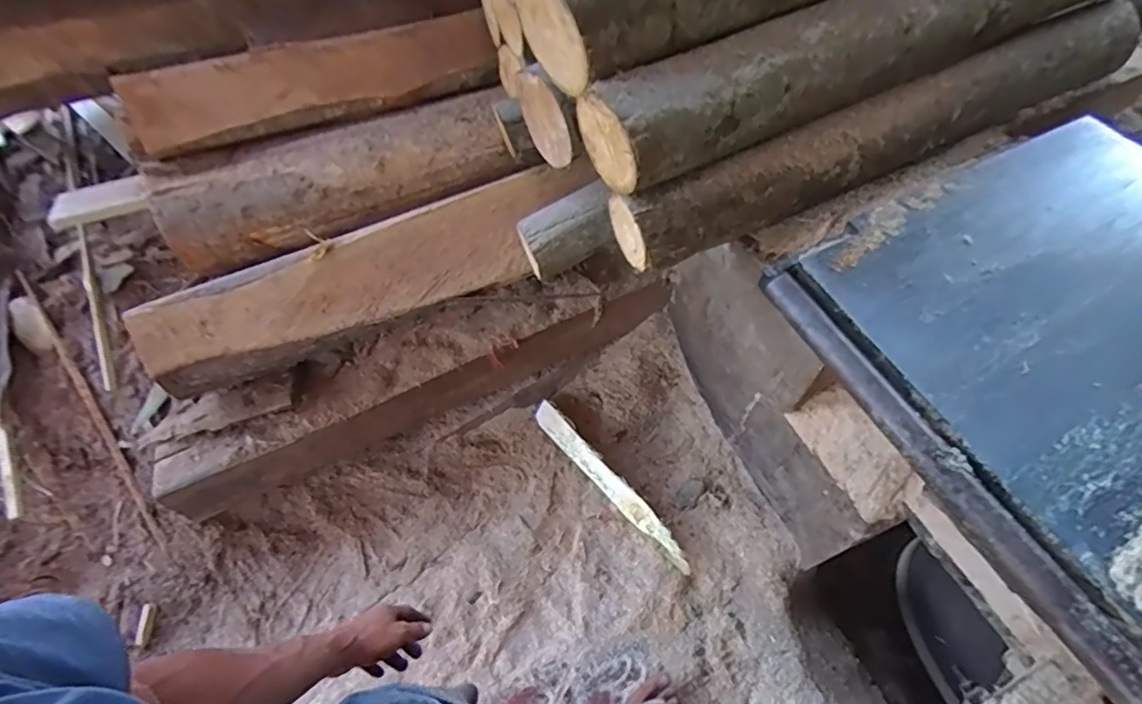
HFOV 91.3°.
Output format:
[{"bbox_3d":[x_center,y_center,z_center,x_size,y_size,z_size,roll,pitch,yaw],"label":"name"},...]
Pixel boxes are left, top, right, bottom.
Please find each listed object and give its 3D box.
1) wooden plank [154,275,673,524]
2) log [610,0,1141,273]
[{"bbox_3d":[-0.314,0.114,1.377,1.231,0.240,0.063,-24,61,-12],"label":"wooden plank"},{"bbox_3d":[0.598,-0.401,1.007,1.111,0.121,0.133,-22,60,-10],"label":"log"}]

